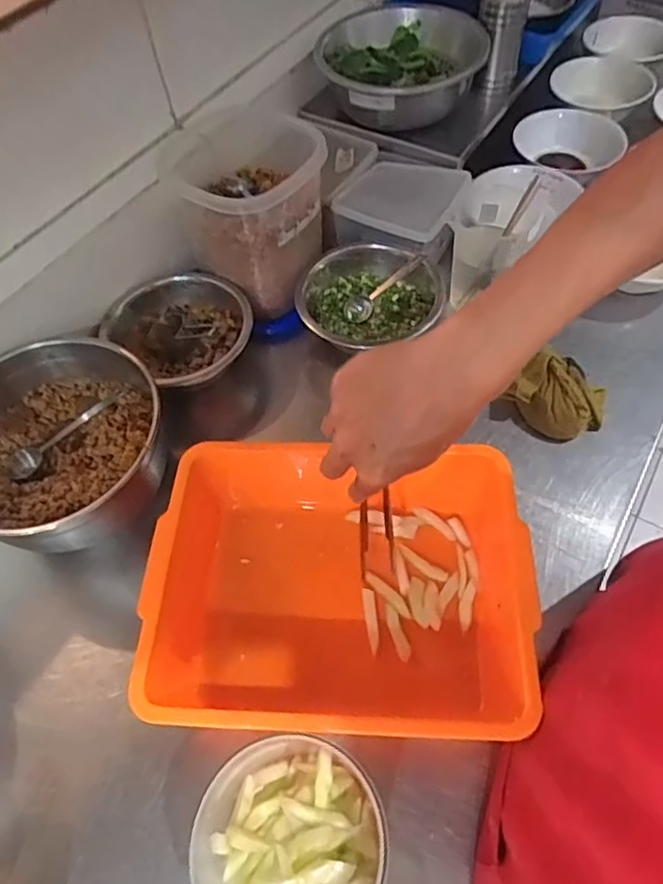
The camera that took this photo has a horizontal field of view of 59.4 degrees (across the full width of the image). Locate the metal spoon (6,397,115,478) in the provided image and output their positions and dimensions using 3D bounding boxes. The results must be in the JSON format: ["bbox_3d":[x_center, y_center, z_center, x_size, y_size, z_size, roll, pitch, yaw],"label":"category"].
[{"bbox_3d":[-0.276,-0.007,0.596,0.029,0.016,0.121,34,66,22],"label":"metal spoon"}]

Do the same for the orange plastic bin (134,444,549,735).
[{"bbox_3d":[0.005,0.127,0.505,0.302,0.101,0.236,-1,58,3],"label":"orange plastic bin"}]

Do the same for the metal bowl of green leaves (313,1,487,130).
[{"bbox_3d":[0.091,-0.480,0.768,0.201,0.096,0.203,-2,58,2],"label":"metal bowl of green leaves"}]

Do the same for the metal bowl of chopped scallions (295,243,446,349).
[{"bbox_3d":[0.045,-0.164,0.702,0.161,0.070,0.172,-2,58,2],"label":"metal bowl of chopped scallions"}]

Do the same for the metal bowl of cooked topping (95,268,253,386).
[{"bbox_3d":[-0.177,-0.135,0.678,0.145,0.061,0.146,-2,58,2],"label":"metal bowl of cooked topping"}]

